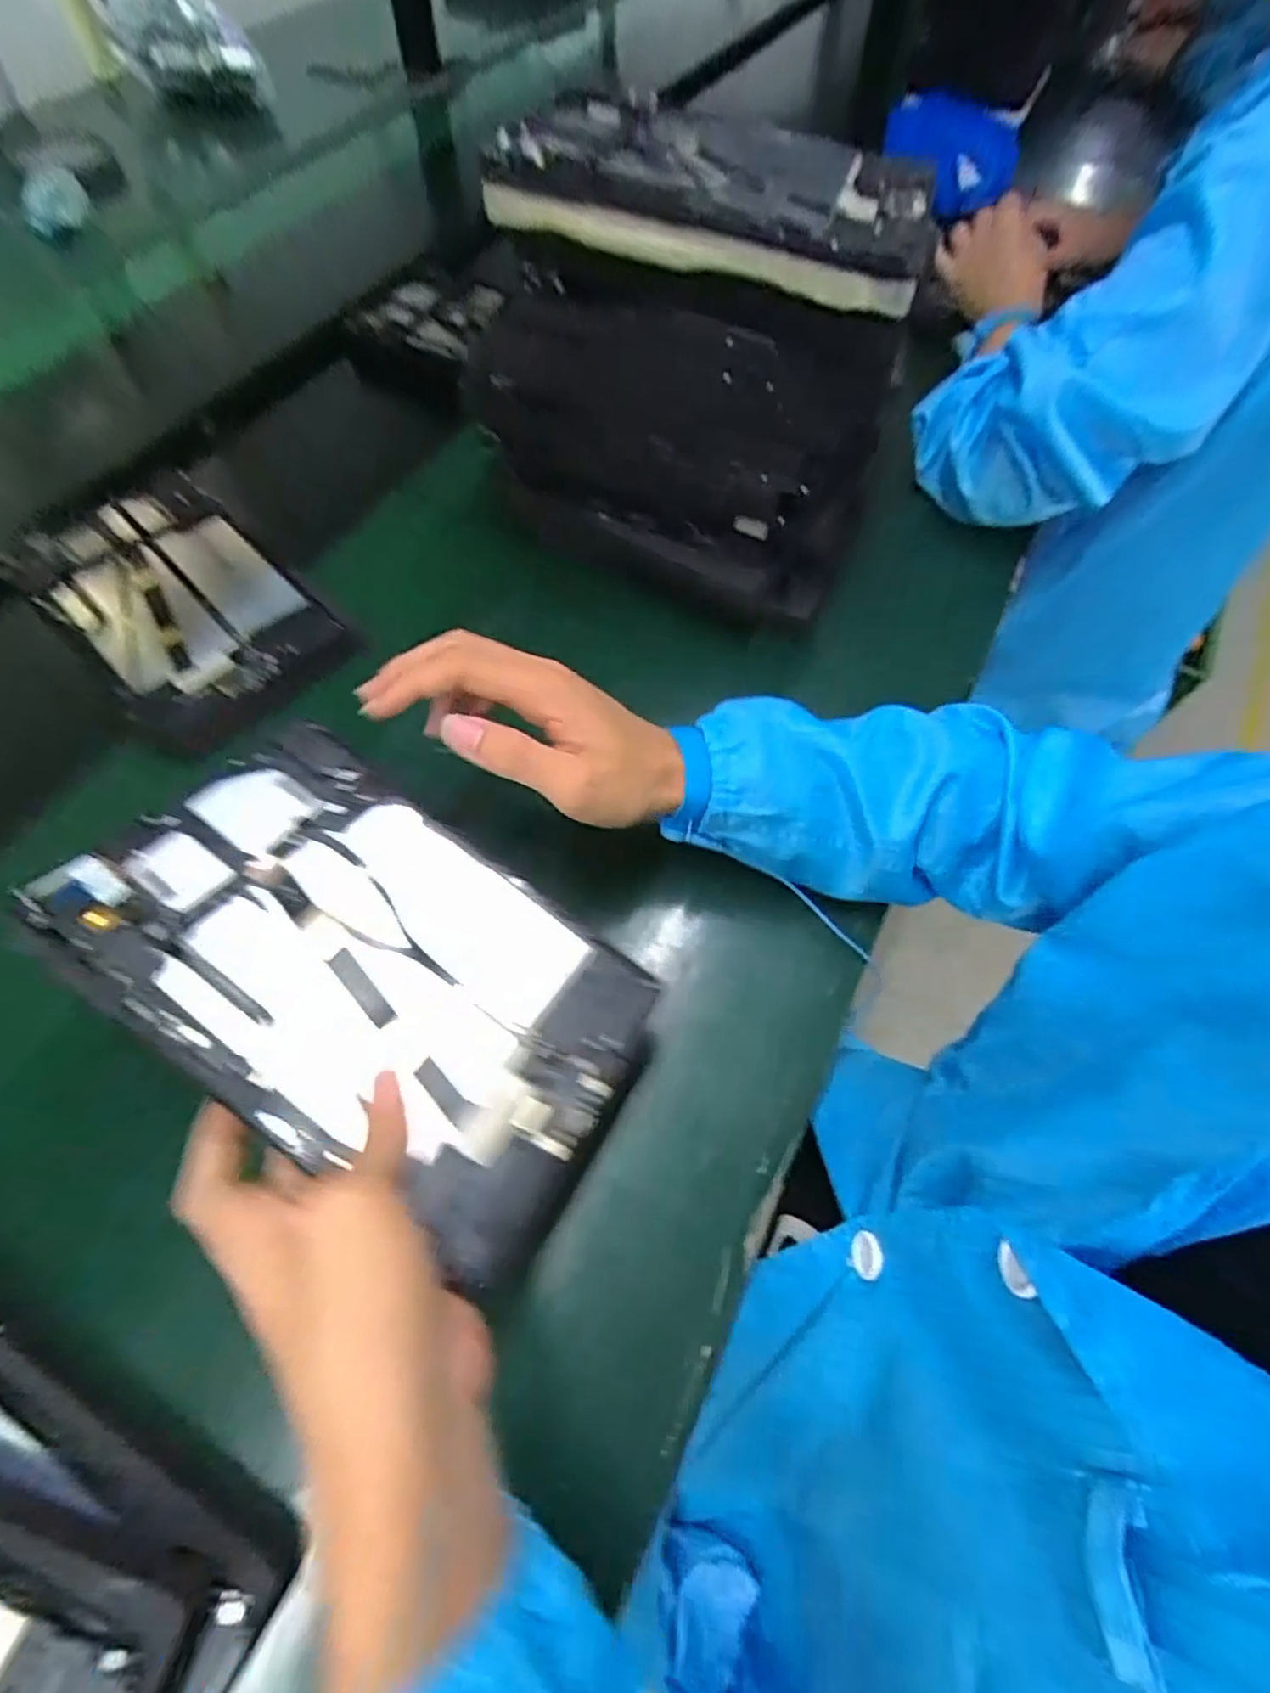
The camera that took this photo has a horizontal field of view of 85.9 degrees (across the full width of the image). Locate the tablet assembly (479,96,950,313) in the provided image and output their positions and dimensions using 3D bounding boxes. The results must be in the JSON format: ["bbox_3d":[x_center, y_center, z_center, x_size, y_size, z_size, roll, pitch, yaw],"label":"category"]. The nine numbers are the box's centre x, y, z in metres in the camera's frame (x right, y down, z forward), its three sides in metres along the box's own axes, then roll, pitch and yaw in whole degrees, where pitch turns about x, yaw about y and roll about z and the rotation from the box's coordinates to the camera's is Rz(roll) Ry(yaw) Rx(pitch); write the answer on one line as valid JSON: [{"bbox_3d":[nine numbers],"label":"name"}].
[{"bbox_3d":[0.051,-0.384,0.397,0.240,0.035,0.134,16,63,6],"label":"tablet assembly"}]

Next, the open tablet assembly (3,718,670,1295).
[{"bbox_3d":[-0.117,0.053,0.309,0.244,0.009,0.150,35,56,5],"label":"open tablet assembly"}]

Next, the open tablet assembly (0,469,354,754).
[{"bbox_3d":[-0.338,-0.185,0.502,0.257,0.027,0.150,40,68,17],"label":"open tablet assembly"}]

